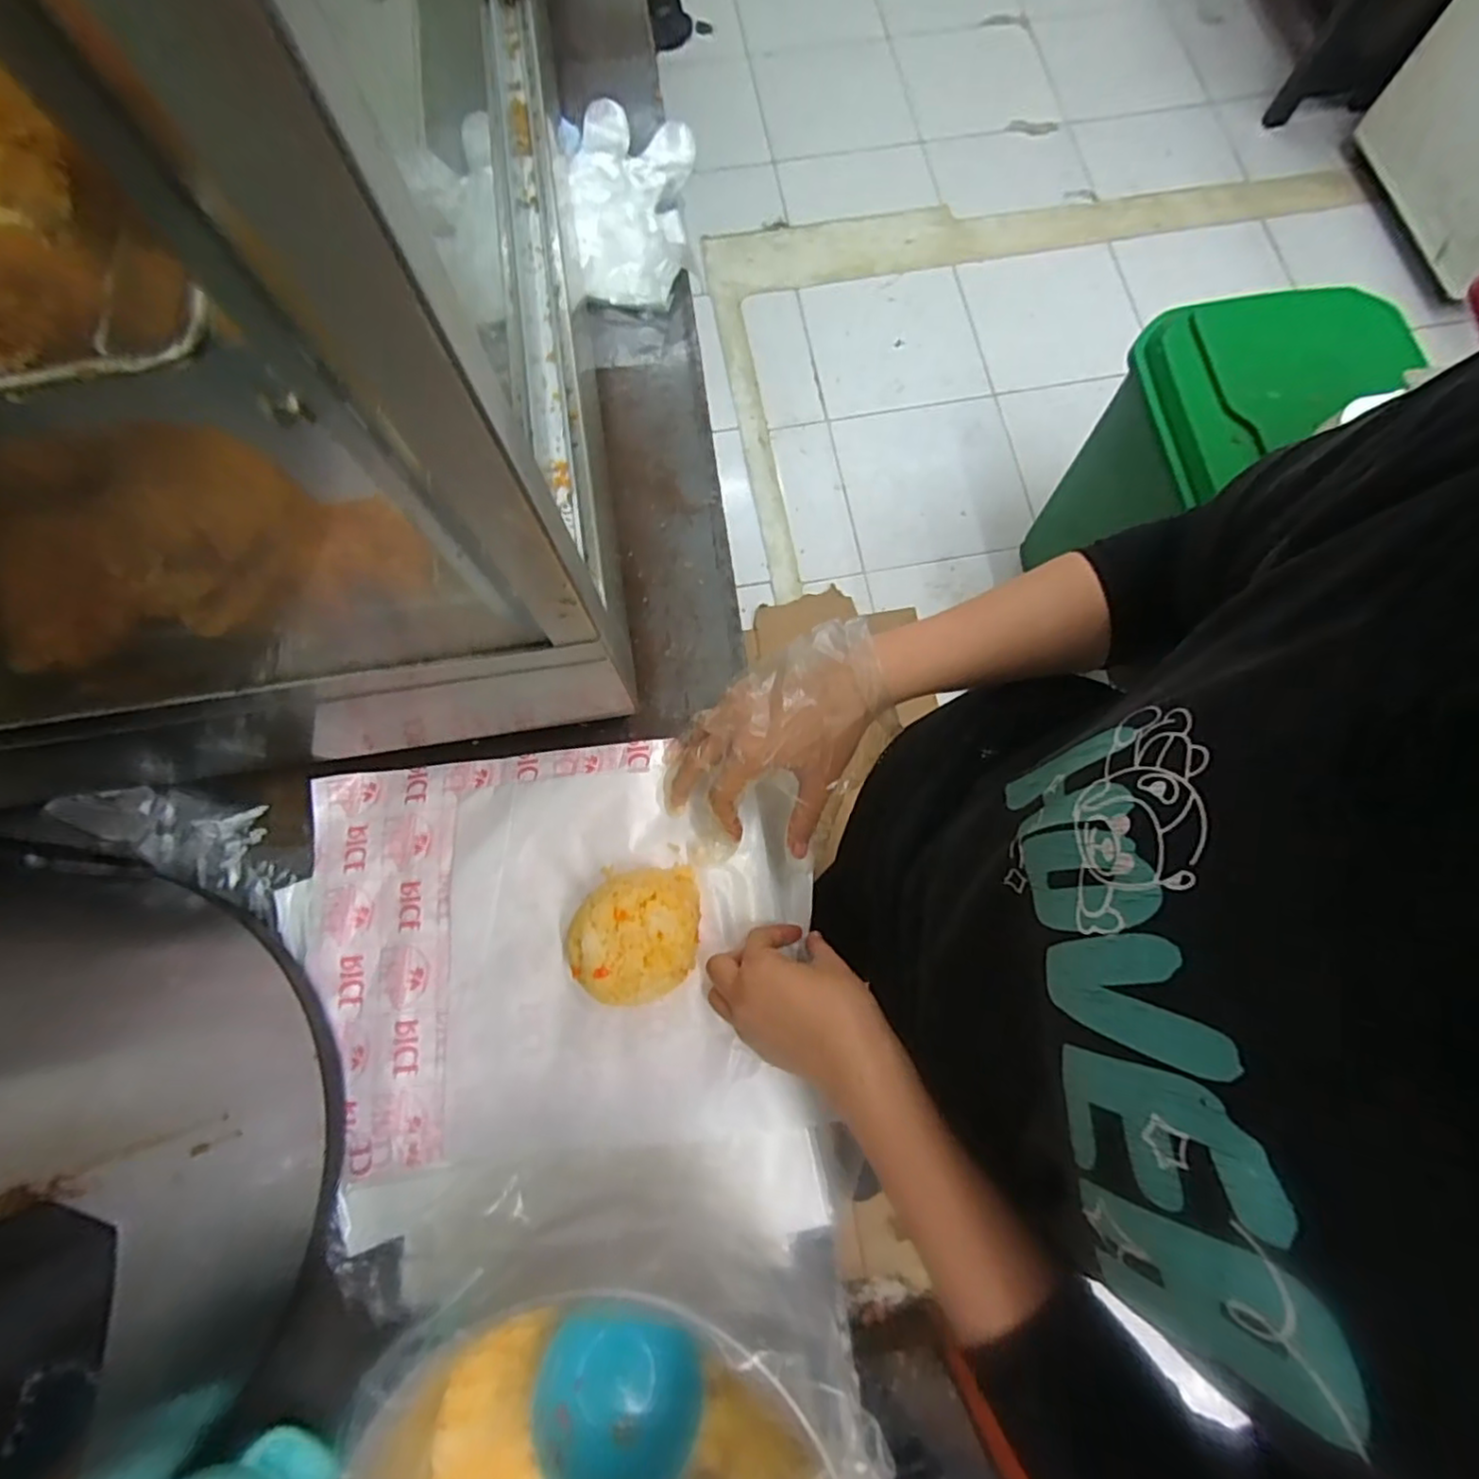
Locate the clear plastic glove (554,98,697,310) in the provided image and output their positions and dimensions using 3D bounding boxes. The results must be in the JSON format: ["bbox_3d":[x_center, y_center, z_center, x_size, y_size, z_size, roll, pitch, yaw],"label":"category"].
[{"bbox_3d":[-0.108,-0.510,0.616,0.122,0.029,0.231,-2,75,0],"label":"clear plastic glove"}]

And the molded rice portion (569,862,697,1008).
[{"bbox_3d":[-0.070,0.129,0.436,0.084,0.047,0.086,0,75,0],"label":"molded rice portion"}]

